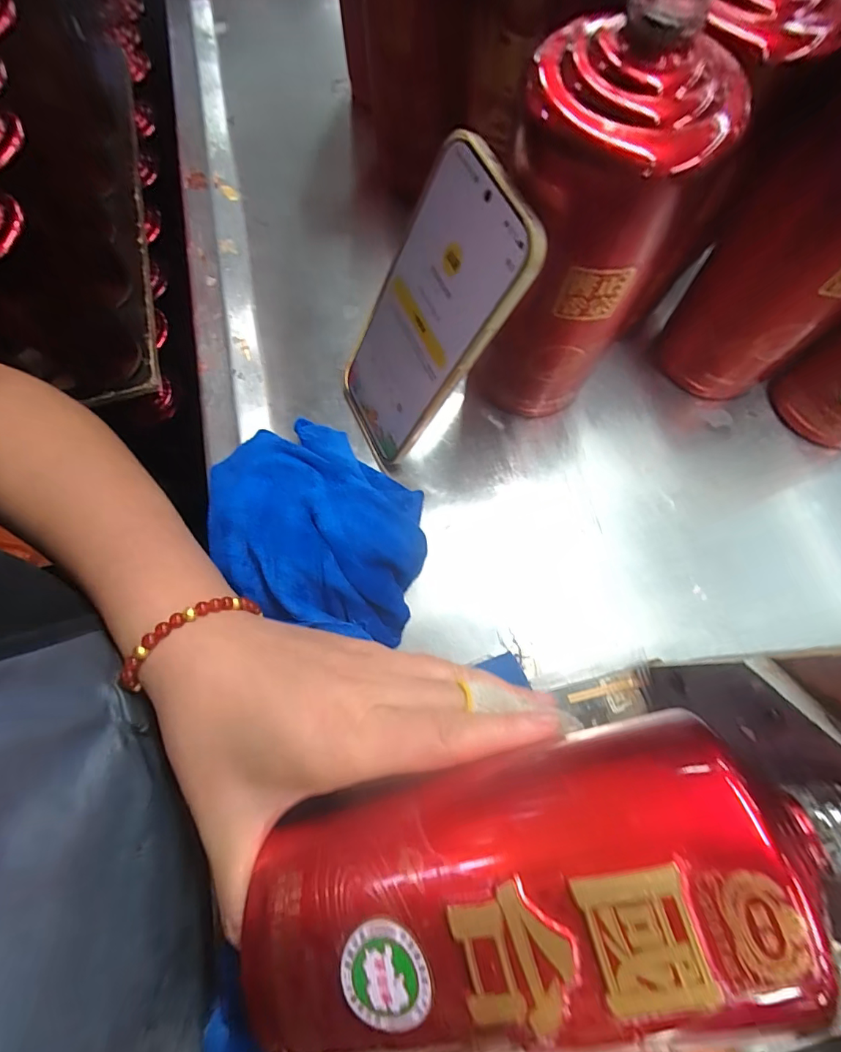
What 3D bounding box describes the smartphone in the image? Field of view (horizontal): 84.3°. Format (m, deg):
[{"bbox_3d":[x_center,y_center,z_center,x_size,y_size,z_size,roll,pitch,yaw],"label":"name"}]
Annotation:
[{"bbox_3d":[-0.002,-0.102,0.247,0.009,0.162,0.074,-18,75,-35],"label":"smartphone"}]

